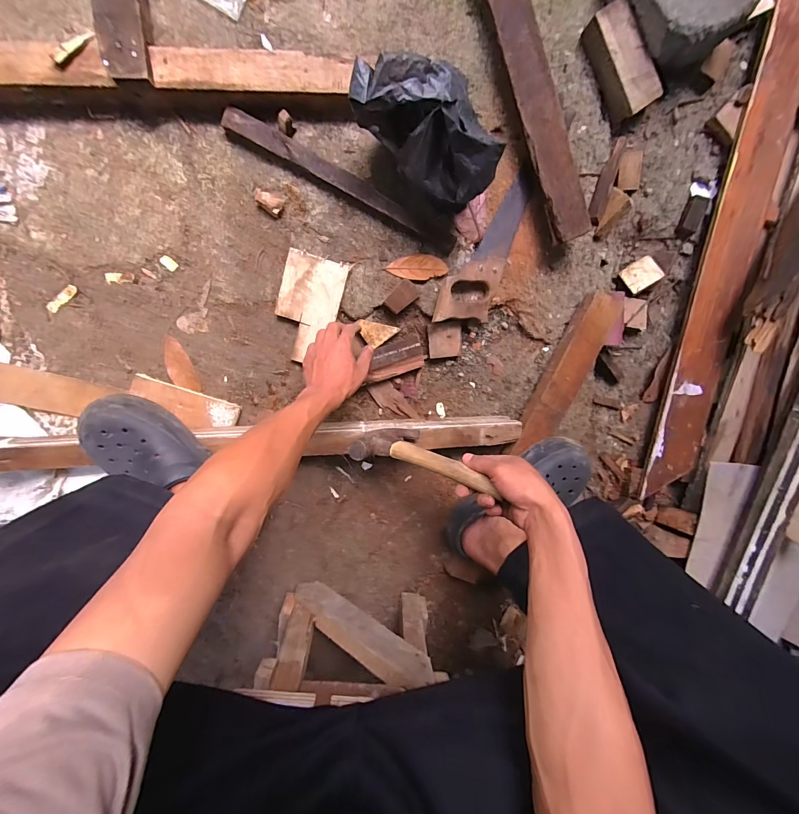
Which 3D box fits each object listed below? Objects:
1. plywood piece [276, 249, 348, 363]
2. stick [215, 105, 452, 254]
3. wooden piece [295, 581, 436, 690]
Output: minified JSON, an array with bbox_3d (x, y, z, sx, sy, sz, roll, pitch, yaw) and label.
[{"bbox_3d":[-0.155,-0.167,0.615,0.100,0.023,0.169,16,97,-7],"label":"plywood piece"},{"bbox_3d":[-0.086,-0.360,0.588,0.396,0.027,0.034,26,96,-8],"label":"stick"},{"bbox_3d":[-0.070,0.372,0.602,0.281,0.055,0.031,12,101,37],"label":"wooden piece"}]

